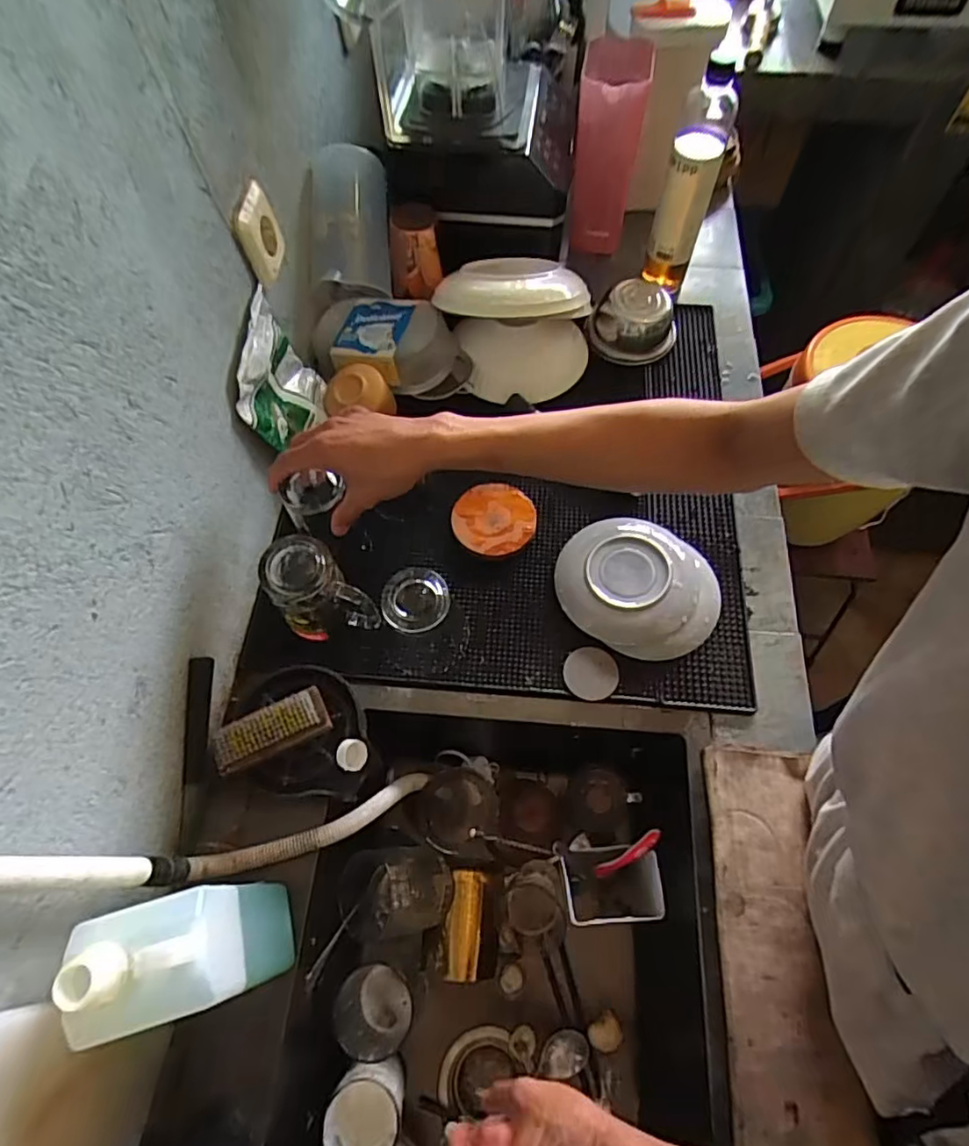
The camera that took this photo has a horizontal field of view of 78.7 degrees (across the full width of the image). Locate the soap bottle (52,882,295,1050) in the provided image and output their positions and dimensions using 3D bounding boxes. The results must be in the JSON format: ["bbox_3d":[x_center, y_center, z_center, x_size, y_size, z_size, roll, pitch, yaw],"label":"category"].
[{"bbox_3d":[-0.209,0.267,0.415,0.081,0.172,0.066,-16,64,-6],"label":"soap bottle"}]

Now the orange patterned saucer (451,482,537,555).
[{"bbox_3d":[0.012,-0.063,0.704,0.097,0.020,0.090,-1,63,1],"label":"orange patterned saucer"}]

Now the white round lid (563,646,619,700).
[{"bbox_3d":[0.113,0.106,0.628,0.056,0.005,0.055,1,64,2],"label":"white round lid"}]

